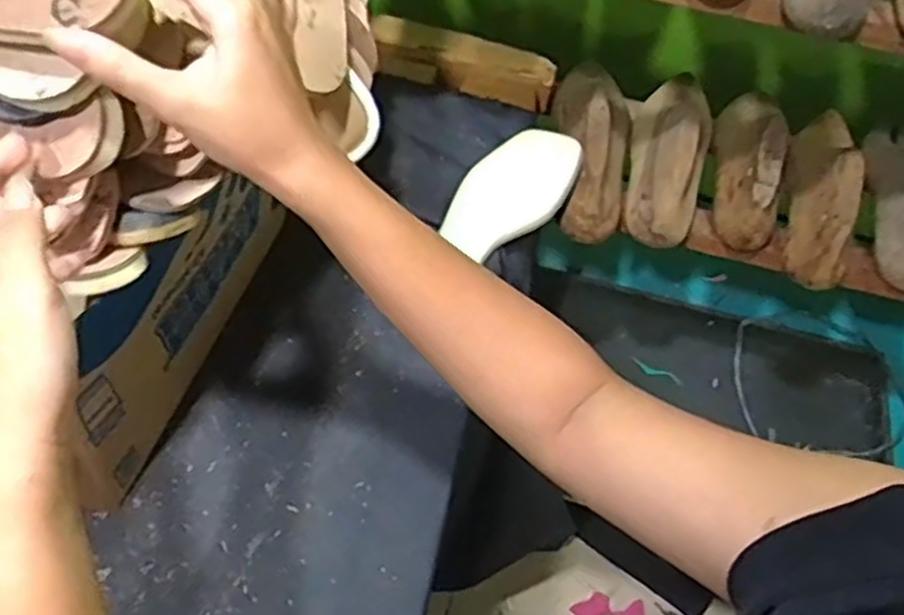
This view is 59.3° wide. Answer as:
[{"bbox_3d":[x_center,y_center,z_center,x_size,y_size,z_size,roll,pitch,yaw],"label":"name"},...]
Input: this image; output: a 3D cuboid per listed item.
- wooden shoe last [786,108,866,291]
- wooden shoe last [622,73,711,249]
[{"bbox_3d":[0.353,-0.124,0.743,0.056,0.079,0.225,15,53,6],"label":"wooden shoe last"},{"bbox_3d":[0.214,-0.167,0.769,0.070,0.065,0.241,17,53,7],"label":"wooden shoe last"}]

